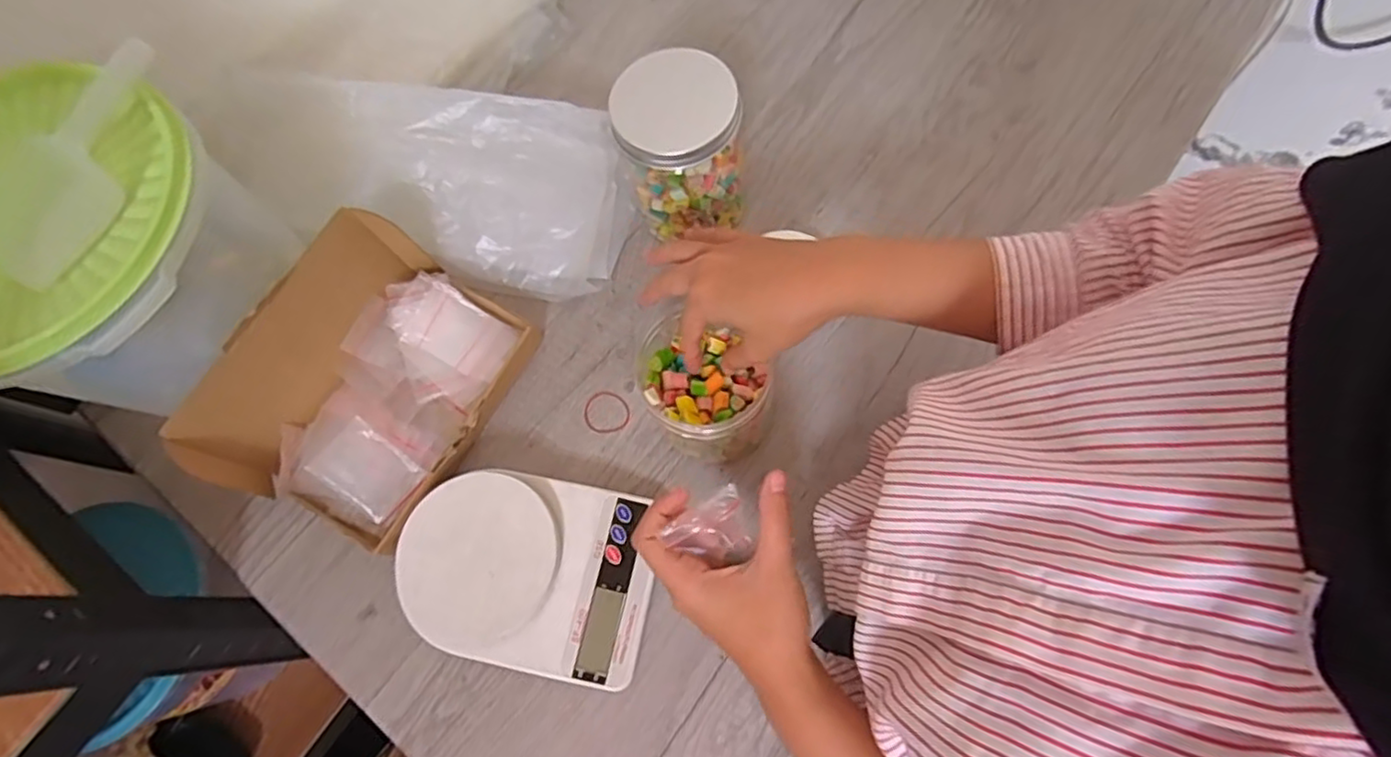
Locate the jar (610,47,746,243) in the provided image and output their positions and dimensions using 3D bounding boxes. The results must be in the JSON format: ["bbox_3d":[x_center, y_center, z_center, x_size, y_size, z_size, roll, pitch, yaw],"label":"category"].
[{"bbox_3d":[-0.013,-0.165,0.508,0.087,0.130,0.080,-2,71,6],"label":"jar"}]

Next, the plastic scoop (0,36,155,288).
[{"bbox_3d":[-0.360,-0.128,0.392,0.050,0.033,0.146,18,74,12],"label":"plastic scoop"}]

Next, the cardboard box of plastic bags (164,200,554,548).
[{"bbox_3d":[-0.240,0.005,0.496,0.150,0.091,0.223,27,76,14],"label":"cardboard box of plastic bags"}]

